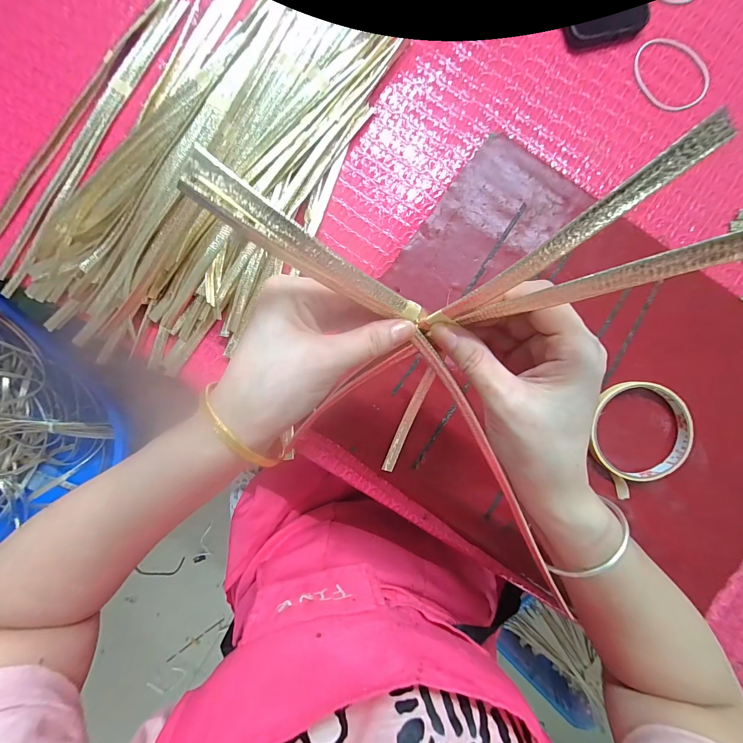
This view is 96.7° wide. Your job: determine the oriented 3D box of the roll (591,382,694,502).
[{"bbox_3d":[0.227,0.053,0.281,0.081,0.015,0.087,0,89,0],"label":"roll"}]

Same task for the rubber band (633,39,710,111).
[{"bbox_3d":[0.280,-0.278,0.308,0.074,0.004,0.060,37,89,0],"label":"rubber band"}]

